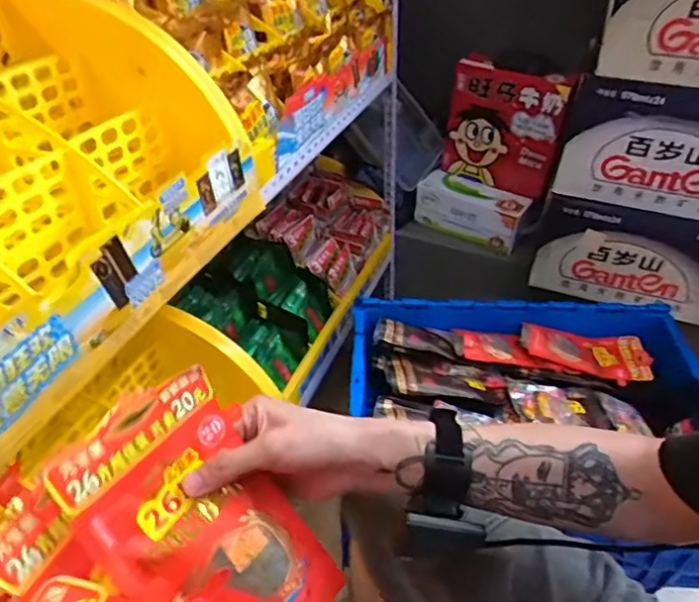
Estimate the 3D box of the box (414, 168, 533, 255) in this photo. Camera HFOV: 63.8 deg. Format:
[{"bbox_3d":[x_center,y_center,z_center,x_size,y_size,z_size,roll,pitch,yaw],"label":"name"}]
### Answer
[{"bbox_3d":[0.314,-0.236,1.444,0.261,0.126,0.106,24,46,24],"label":"box"}]

